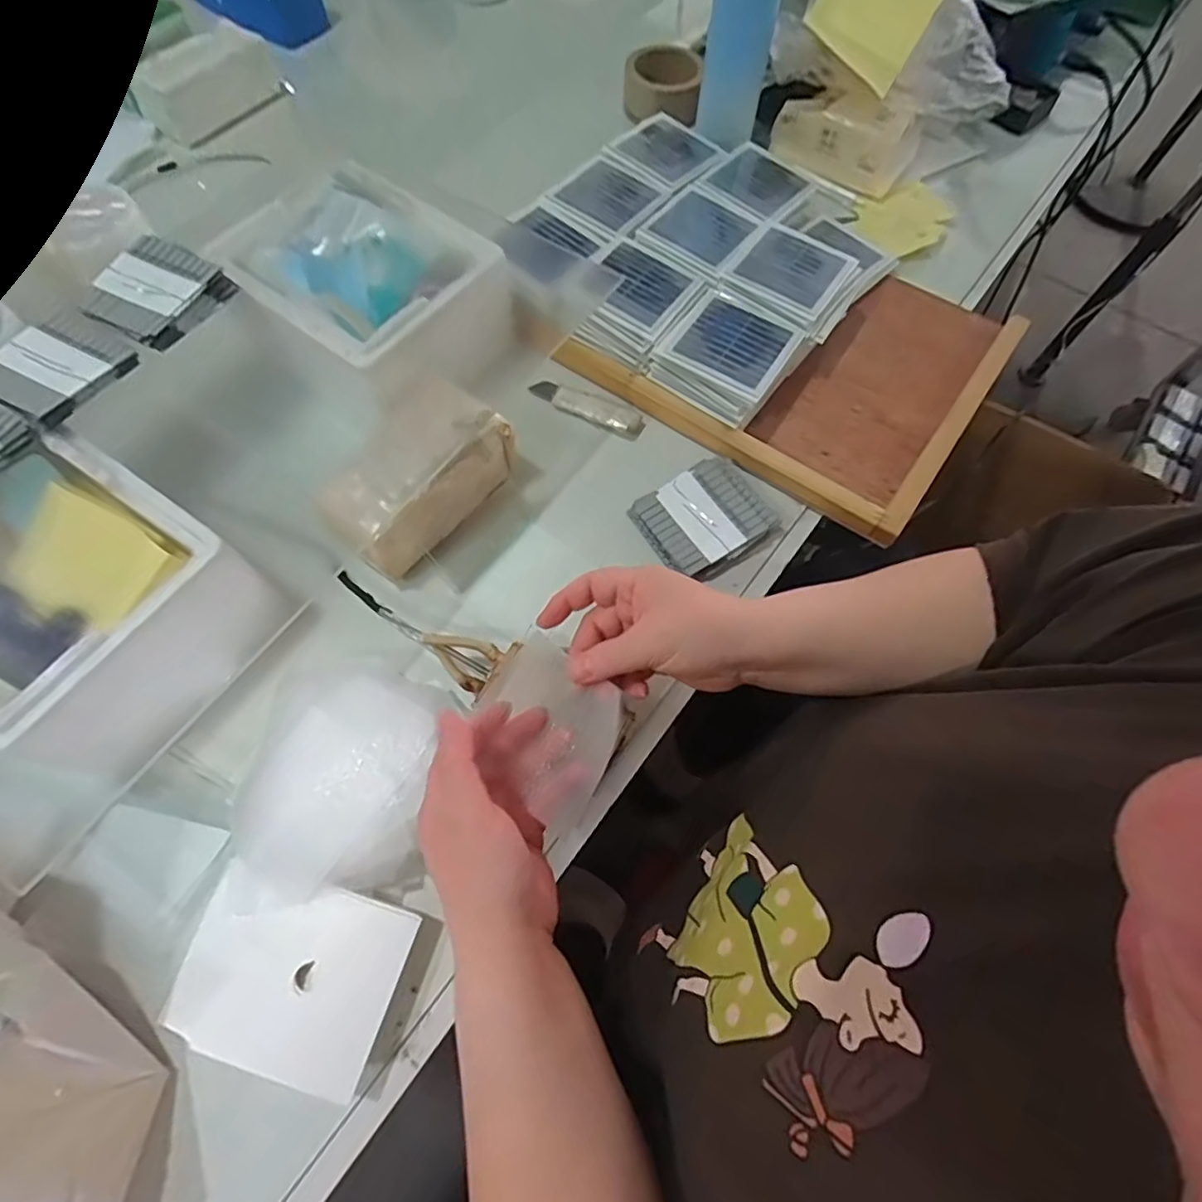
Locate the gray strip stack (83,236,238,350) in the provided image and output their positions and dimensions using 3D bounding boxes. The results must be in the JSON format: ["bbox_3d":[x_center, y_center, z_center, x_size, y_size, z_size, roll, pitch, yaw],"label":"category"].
[{"bbox_3d":[-0.338,-0.235,0.476,0.083,0.018,0.088,30,69,11],"label":"gray strip stack"}]

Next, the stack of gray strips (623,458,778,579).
[{"bbox_3d":[0.087,-0.068,0.518,0.098,0.029,0.084,-30,70,-13],"label":"stack of gray strips"}]

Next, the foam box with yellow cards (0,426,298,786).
[{"bbox_3d":[-0.346,0.009,0.430,0.188,0.097,0.173,30,69,11],"label":"foam box with yellow cards"}]

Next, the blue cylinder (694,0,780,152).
[{"bbox_3d":[0.147,-0.597,0.661,0.068,0.210,0.057,15,67,5],"label":"blue cylinder"}]

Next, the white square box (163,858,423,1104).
[{"bbox_3d":[-0.181,0.221,0.374,0.116,0.035,0.095,16,67,6],"label":"white square box"}]

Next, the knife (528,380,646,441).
[{"bbox_3d":[-0.013,-0.181,0.573,0.110,0.012,0.030,27,69,10],"label":"knife"}]

